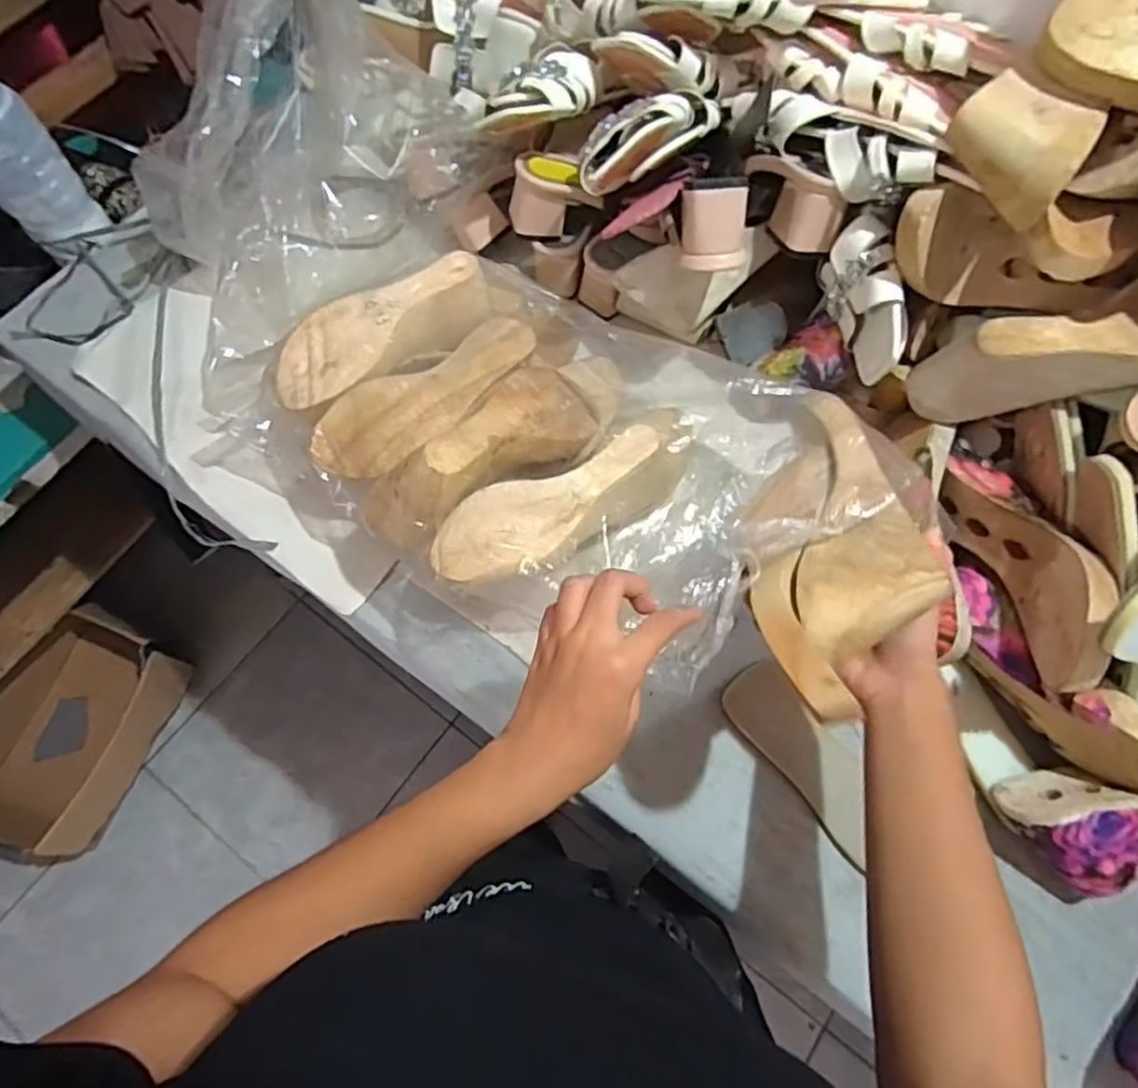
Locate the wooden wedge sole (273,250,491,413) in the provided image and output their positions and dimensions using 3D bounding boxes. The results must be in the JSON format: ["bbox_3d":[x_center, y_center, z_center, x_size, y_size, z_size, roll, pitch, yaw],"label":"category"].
[{"bbox_3d":[-0.165,-0.182,0.616,0.077,0.064,0.205,39,74,14],"label":"wooden wedge sole"}]

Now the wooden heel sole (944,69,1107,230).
[{"bbox_3d":[0.300,-0.267,0.460,0.074,0.044,0.089,-42,74,-15],"label":"wooden heel sole"}]

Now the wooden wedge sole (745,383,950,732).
[{"bbox_3d":[0.166,0.001,0.437,0.105,0.053,0.239,17,52,6],"label":"wooden wedge sole"}]

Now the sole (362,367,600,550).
[{"bbox_3d":[-0.059,-0.077,0.553,0.078,0.074,0.210,42,57,15],"label":"sole"}]

